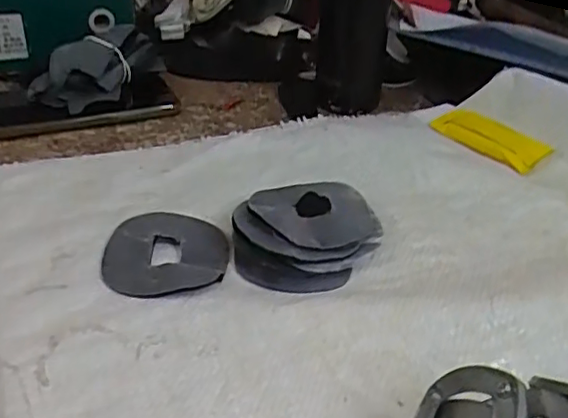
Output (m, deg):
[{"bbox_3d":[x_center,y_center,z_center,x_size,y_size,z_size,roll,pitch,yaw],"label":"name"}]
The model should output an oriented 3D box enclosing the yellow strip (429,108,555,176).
[{"bbox_3d":[0.181,-0.065,0.546,0.058,0.010,0.103,-19,41,-29],"label":"yellow strip"}]

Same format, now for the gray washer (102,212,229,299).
[{"bbox_3d":[-0.074,0.029,0.389,0.074,0.007,0.079,3,35,-2],"label":"gray washer"}]

